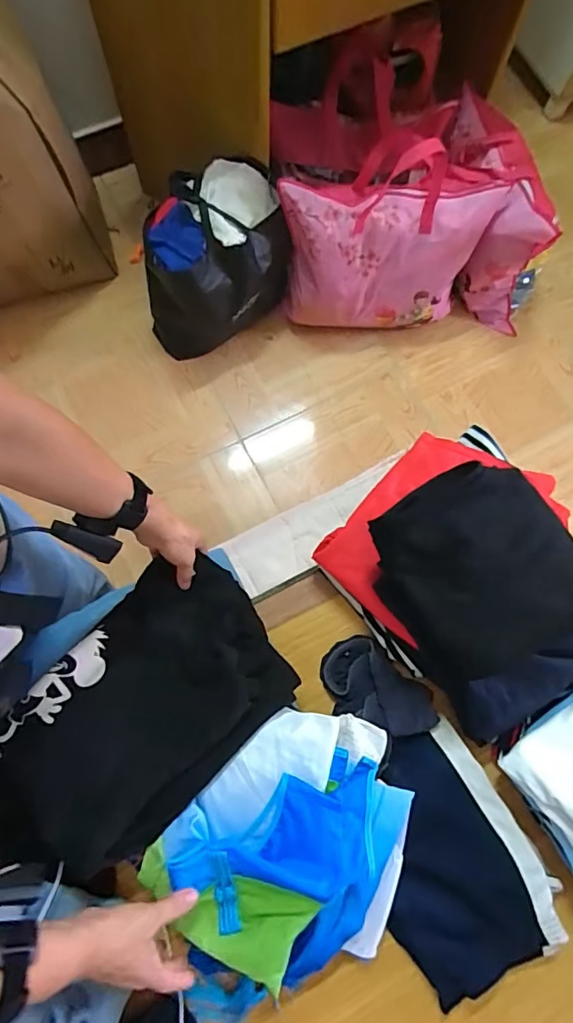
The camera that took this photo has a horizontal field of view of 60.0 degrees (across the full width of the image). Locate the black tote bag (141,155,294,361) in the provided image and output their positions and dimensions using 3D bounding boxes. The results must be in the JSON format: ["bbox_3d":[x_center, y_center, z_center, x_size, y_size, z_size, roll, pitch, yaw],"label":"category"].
[{"bbox_3d":[-0.175,-0.616,1.266,0.394,0.410,0.263,-13,76,-5],"label":"black tote bag"}]

